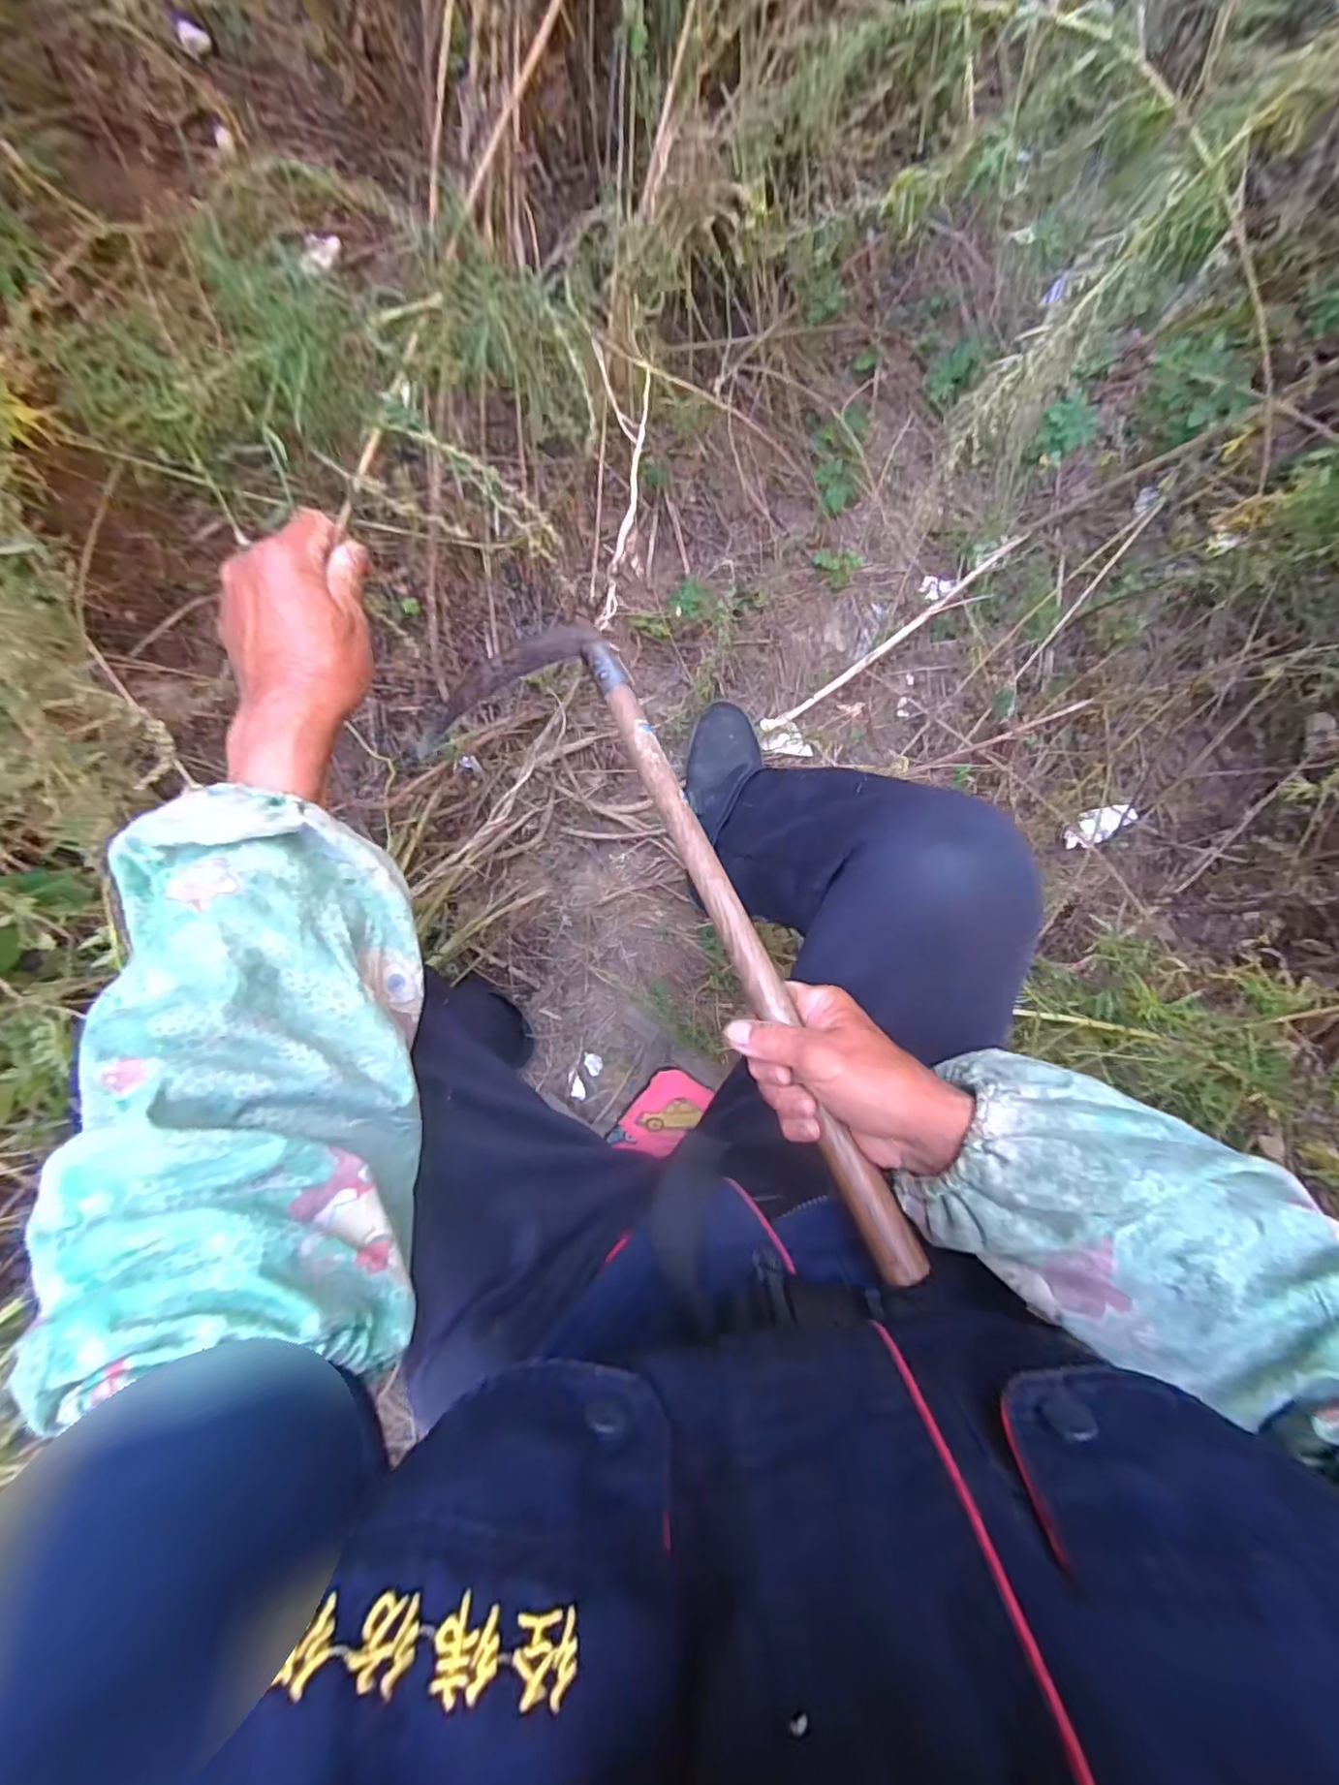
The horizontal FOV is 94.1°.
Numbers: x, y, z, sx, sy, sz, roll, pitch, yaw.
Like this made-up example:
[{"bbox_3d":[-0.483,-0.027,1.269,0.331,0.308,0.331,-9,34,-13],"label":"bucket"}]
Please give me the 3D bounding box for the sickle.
[{"bbox_3d":[0.001,0.001,0.445,0.126,0.050,0.530,-31,67,-3],"label":"sickle"}]

